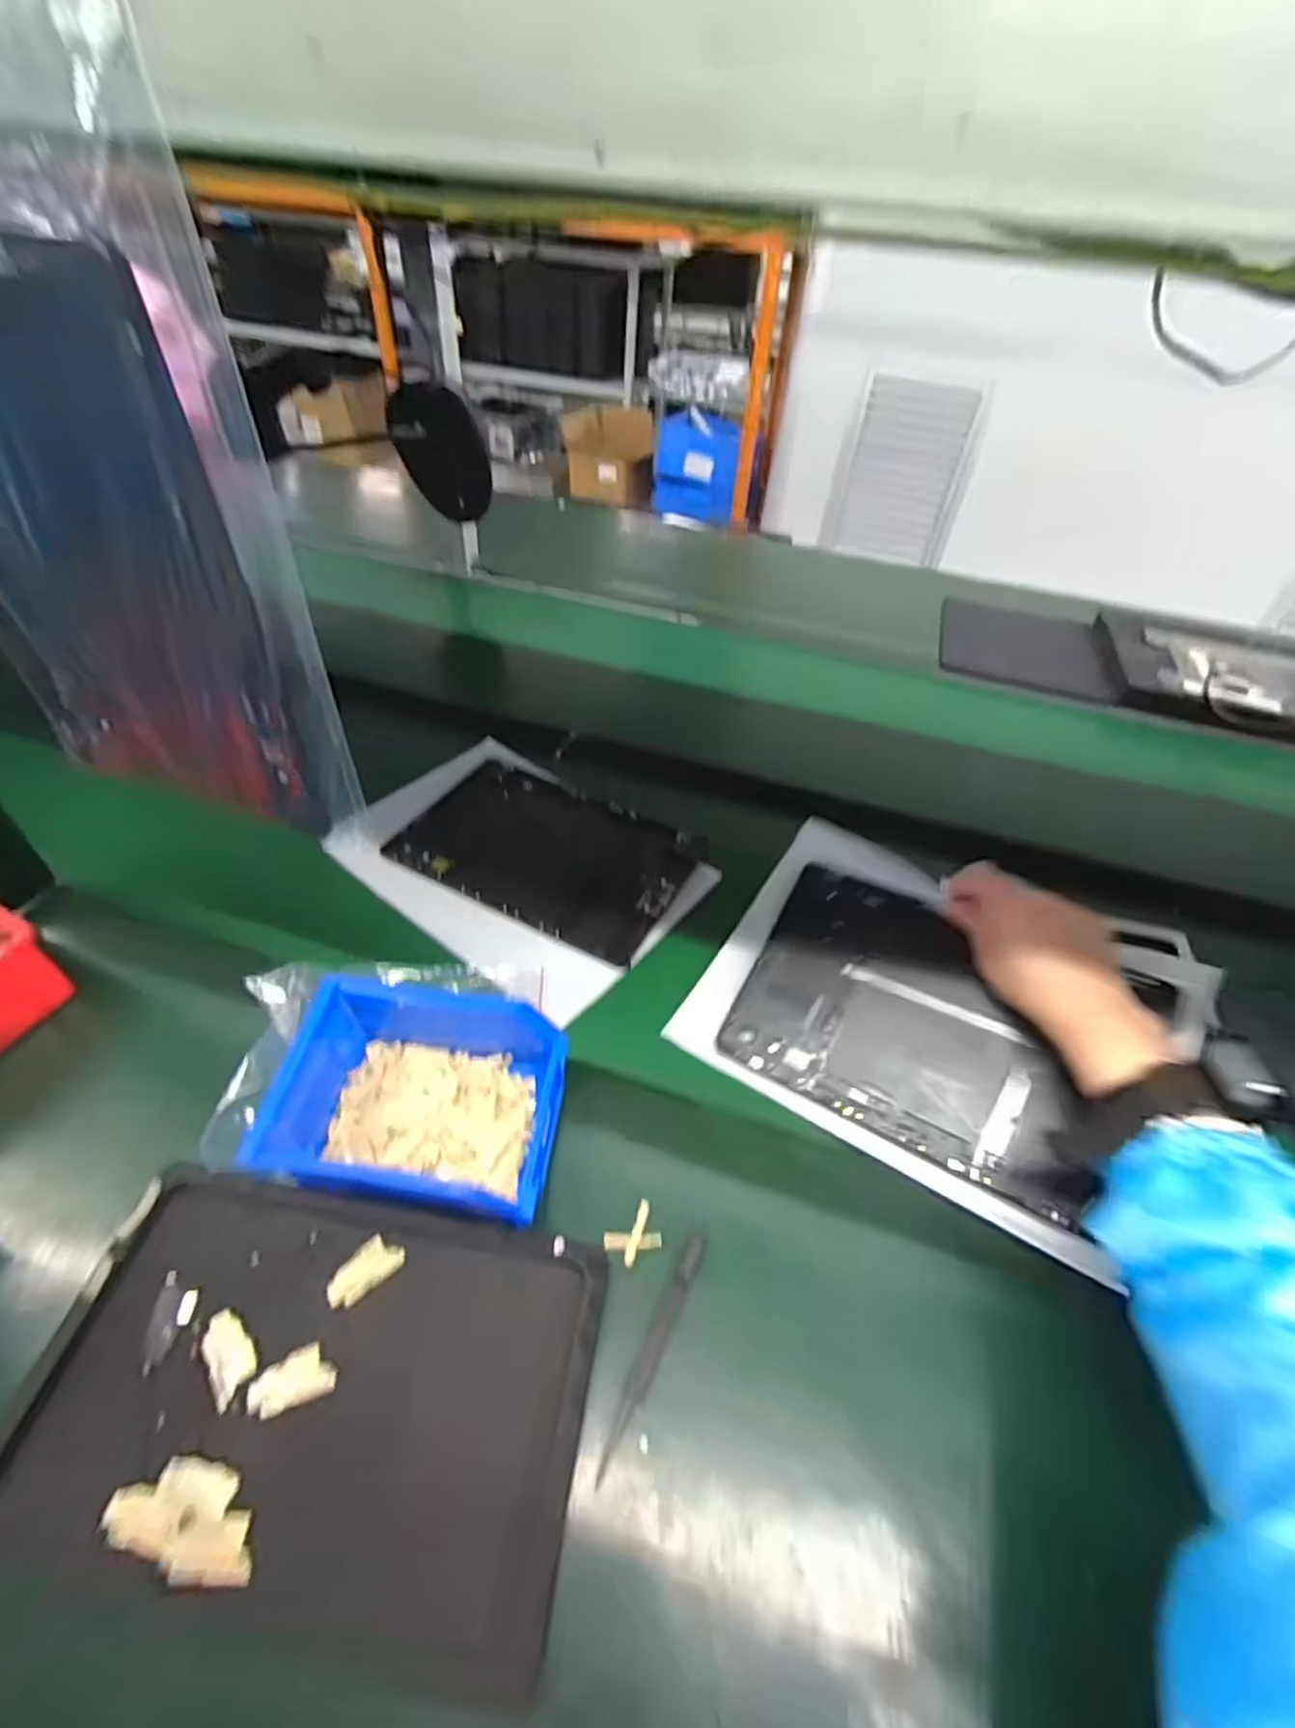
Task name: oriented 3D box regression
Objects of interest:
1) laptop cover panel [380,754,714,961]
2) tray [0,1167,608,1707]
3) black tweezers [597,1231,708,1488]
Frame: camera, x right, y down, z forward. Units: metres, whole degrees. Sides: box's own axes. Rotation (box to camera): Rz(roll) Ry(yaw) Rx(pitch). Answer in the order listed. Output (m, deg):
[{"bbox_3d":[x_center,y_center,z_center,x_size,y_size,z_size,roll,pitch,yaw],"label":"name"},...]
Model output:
[{"bbox_3d":[-0.088,-0.013,0.600,0.245,0.012,0.158,23,48,17],"label":"laptop cover panel"},{"bbox_3d":[-0.151,0.240,0.321,0.246,0.027,0.155,9,46,3],"label":"tray"},{"bbox_3d":[0.003,0.240,0.346,0.012,0.013,0.112,23,48,17],"label":"black tweezers"}]

